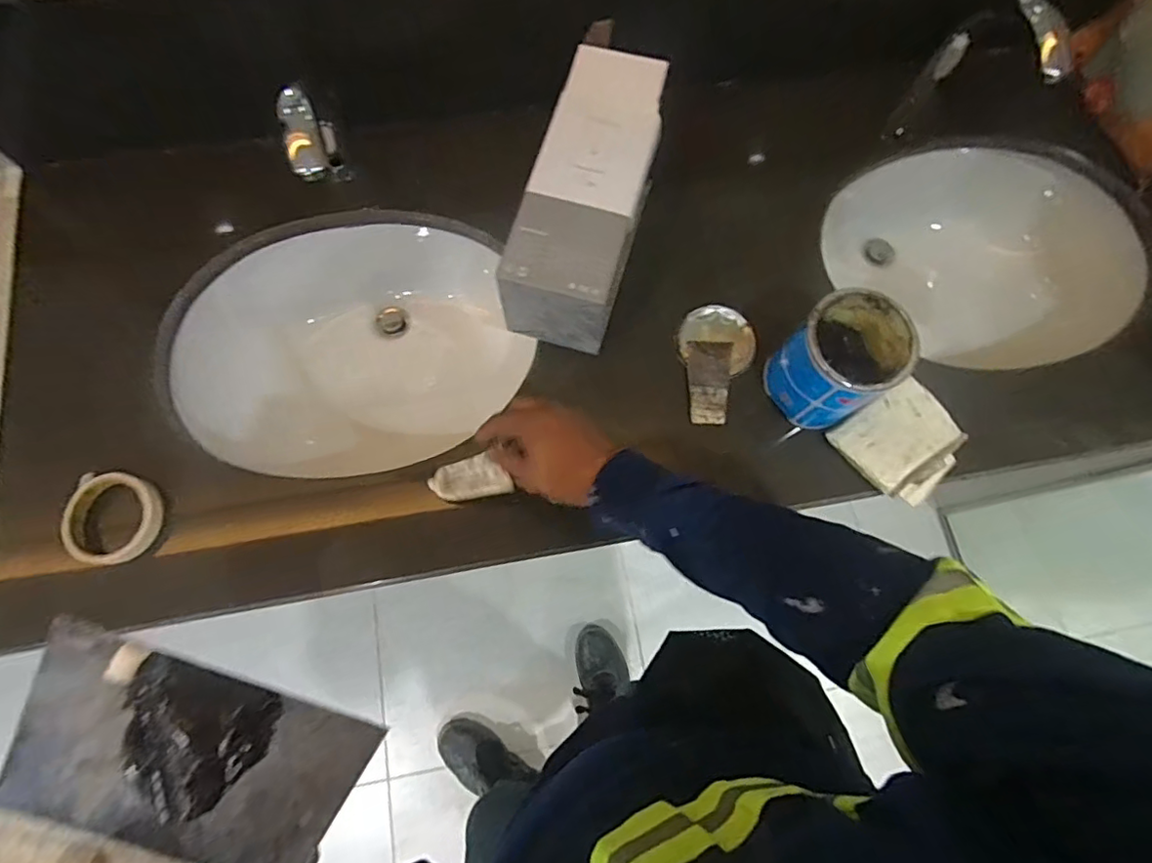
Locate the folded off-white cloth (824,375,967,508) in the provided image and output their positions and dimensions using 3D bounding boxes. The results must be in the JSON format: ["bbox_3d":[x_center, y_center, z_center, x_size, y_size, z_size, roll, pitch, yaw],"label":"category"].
[{"bbox_3d":[0.371,0.009,0.631,0.133,0.022,0.114,-36,77,-10],"label":"folded off-white cloth"}]

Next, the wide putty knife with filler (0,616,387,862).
[{"bbox_3d":[-0.133,0.125,0.177,0.105,0.011,0.095,22,77,-8],"label":"wide putty knife with filler"}]

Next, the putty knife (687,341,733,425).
[{"bbox_3d":[0.155,-0.058,0.652,0.049,0.007,0.100,5,74,1],"label":"putty knife"}]

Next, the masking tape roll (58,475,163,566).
[{"bbox_3d":[-0.490,0.092,0.591,0.087,0.032,0.094,0,74,0],"label":"masking tape roll"}]

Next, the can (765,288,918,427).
[{"bbox_3d":[0.276,-0.073,0.594,0.107,0.122,0.101,0,74,0],"label":"can"}]

